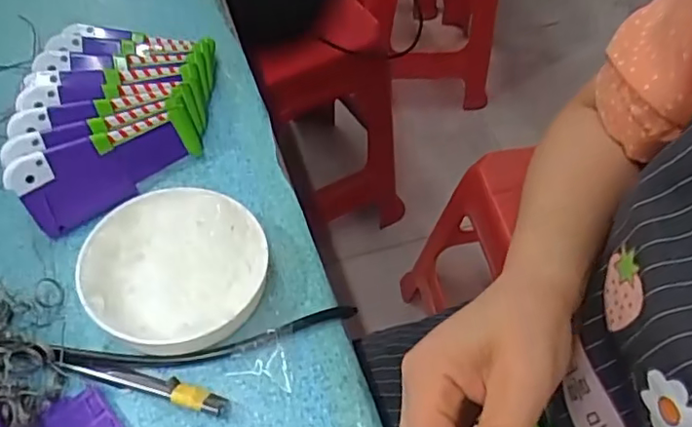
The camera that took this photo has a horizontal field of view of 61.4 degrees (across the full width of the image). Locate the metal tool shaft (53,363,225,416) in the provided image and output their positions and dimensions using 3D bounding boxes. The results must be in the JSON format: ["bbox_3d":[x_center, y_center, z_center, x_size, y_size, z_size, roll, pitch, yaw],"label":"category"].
[{"bbox_3d":[-0.110,0.092,0.318,0.093,0.012,0.015,16,53,7],"label":"metal tool shaft"}]

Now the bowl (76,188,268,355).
[{"bbox_3d":[-0.102,0.035,0.351,0.103,0.025,0.106,3,52,-4],"label":"bowl"}]

